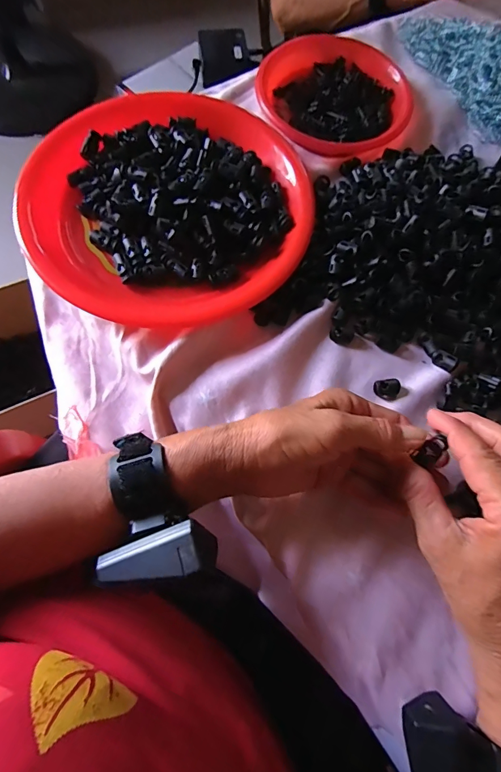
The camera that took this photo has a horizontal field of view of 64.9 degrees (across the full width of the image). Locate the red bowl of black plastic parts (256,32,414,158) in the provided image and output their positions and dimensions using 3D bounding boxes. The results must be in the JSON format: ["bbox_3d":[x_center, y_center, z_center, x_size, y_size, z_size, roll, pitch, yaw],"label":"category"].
[{"bbox_3d":[0.088,-0.321,0.430,0.154,0.028,0.154,1,71,-1],"label":"red bowl of black plastic parts"}]

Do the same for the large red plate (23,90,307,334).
[{"bbox_3d":[-0.071,-0.179,0.371,0.251,0.030,0.261,1,71,-1],"label":"large red plate"}]

